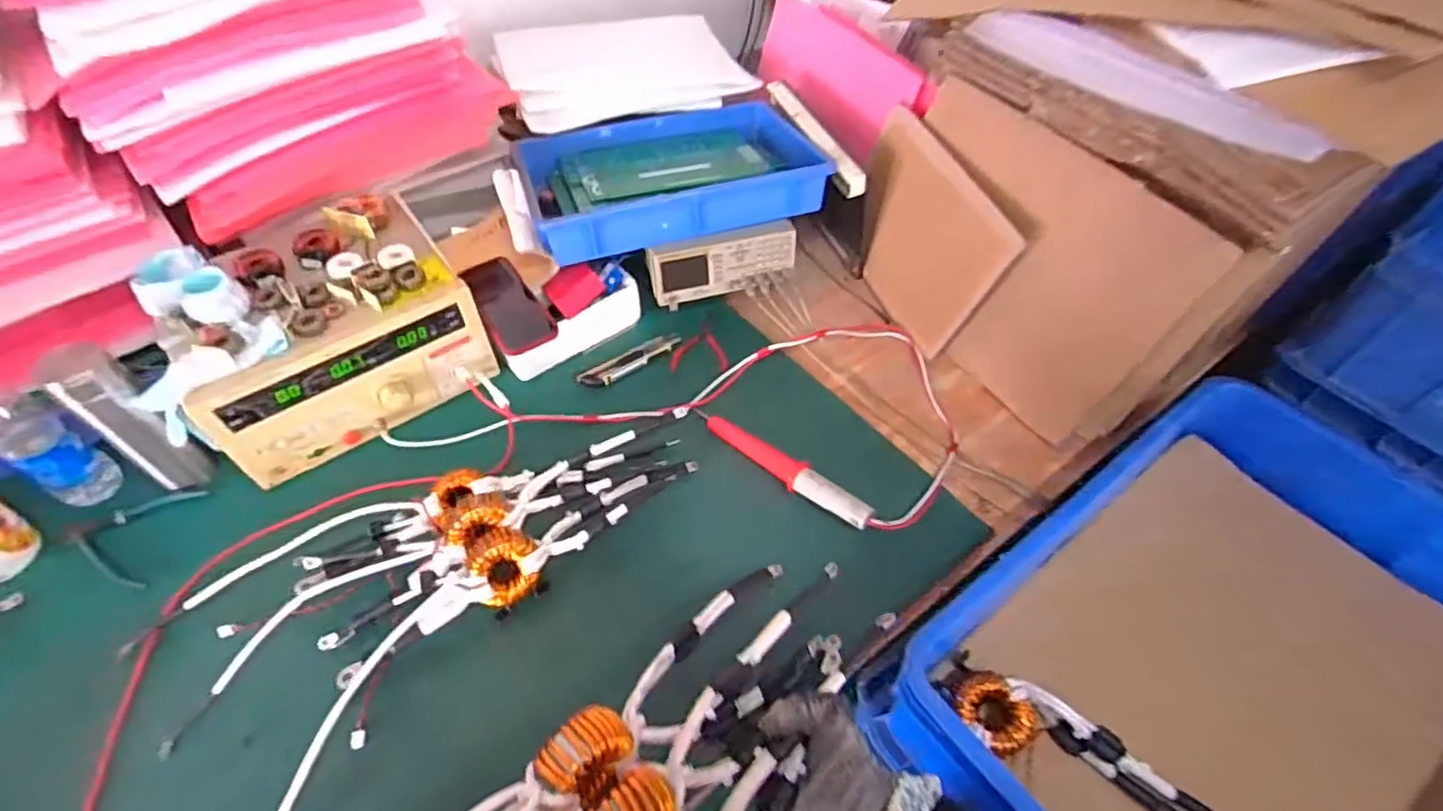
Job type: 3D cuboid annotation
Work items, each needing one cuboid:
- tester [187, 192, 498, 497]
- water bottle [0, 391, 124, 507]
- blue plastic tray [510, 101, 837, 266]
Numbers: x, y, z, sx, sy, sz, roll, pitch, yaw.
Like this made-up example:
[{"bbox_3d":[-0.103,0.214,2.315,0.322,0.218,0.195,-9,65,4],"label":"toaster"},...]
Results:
[{"bbox_3d":[-0.515,-0.118,0.862,0.309,0.166,0.308,-28,57,-22],"label":"tester"},{"bbox_3d":[-0.770,0.028,0.715,0.068,0.236,0.062,24,54,17],"label":"water bottle"},{"bbox_3d":[-0.084,-0.361,0.992,0.428,0.068,0.278,-14,53,-13],"label":"blue plastic tray"}]

